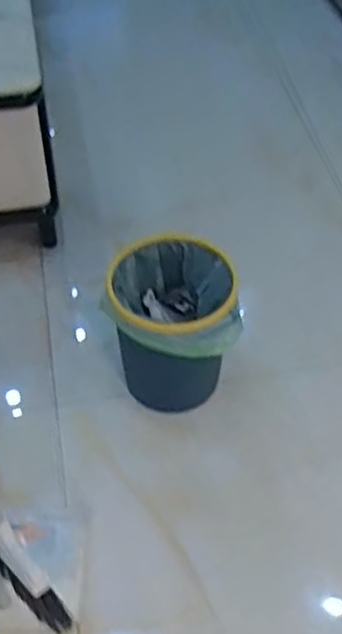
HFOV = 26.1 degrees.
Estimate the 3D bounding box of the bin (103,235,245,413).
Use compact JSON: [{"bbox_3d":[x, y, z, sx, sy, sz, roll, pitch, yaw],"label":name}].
[{"bbox_3d":[0.003,0.039,1.484,0.238,0.308,0.274,-5,49,-3],"label":"bin"}]

